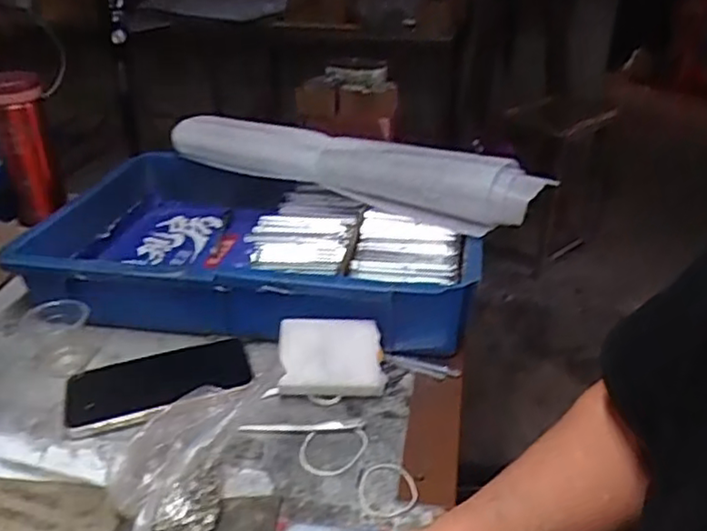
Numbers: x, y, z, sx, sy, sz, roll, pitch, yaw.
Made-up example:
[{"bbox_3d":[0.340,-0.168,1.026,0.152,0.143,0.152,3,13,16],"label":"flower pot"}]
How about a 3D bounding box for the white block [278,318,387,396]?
[{"bbox_3d":[-0.018,0.073,0.526,0.082,0.014,0.061,0,66,-2],"label":"white block"}]

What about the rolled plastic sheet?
[{"bbox_3d":[-0.018,-0.100,0.668,0.422,0.059,0.054,16,32,26],"label":"rolled plastic sheet"}]

